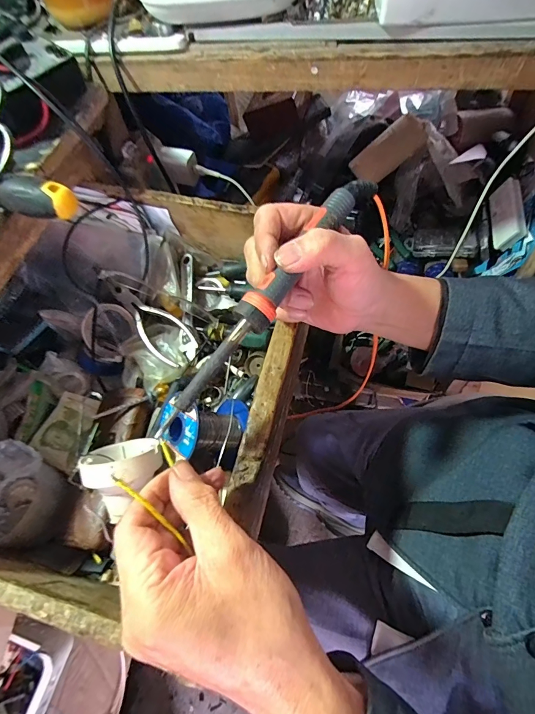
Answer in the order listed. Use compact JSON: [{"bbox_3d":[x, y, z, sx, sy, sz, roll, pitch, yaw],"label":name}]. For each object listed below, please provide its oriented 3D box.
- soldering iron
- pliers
[{"bbox_3d":[0.005,-0.043,0.256,0.021,0.020,0.231,35,80,18],"label":"soldering iron"},{"bbox_3d":[-0.134,-0.042,0.417,0.122,0.016,0.046,43,72,6],"label":"pliers"}]

